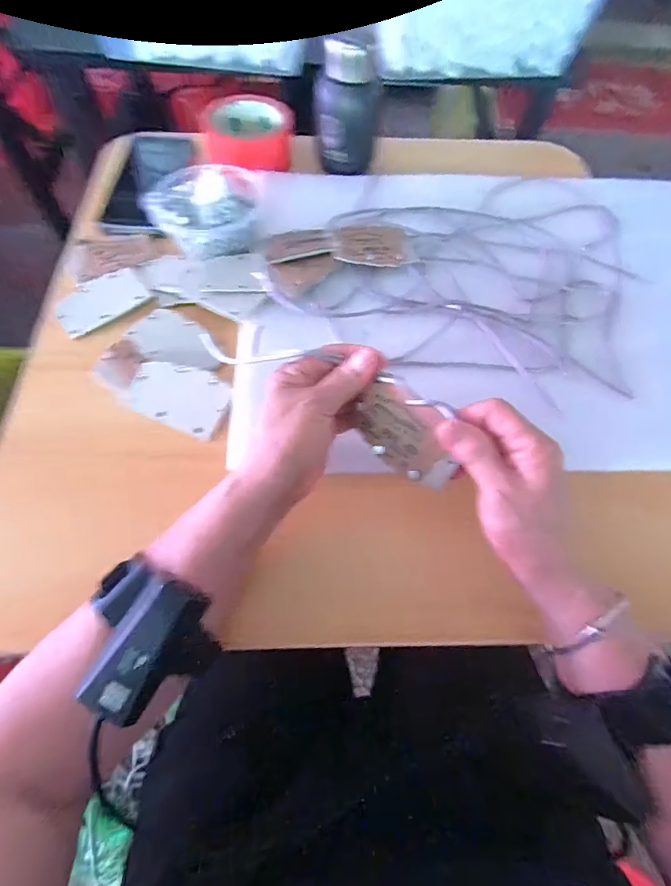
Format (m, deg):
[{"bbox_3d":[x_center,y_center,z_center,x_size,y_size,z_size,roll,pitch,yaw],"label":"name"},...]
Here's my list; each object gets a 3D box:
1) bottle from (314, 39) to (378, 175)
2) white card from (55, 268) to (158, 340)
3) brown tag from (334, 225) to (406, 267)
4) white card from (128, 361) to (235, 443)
[{"bbox_3d":[0.013,-0.363,0.483,0.070,0.108,0.055,8,64,2],"label":"bottle"},{"bbox_3d":[-0.223,-0.137,0.422,0.082,0.009,0.061,-34,70,-17],"label":"white card"},{"bbox_3d":[0.035,-0.196,0.439,0.070,0.006,0.052,2,64,-1],"label":"brown tag"},{"bbox_3d":[-0.134,-0.041,0.378,0.083,0.005,0.056,21,70,5],"label":"white card"}]

